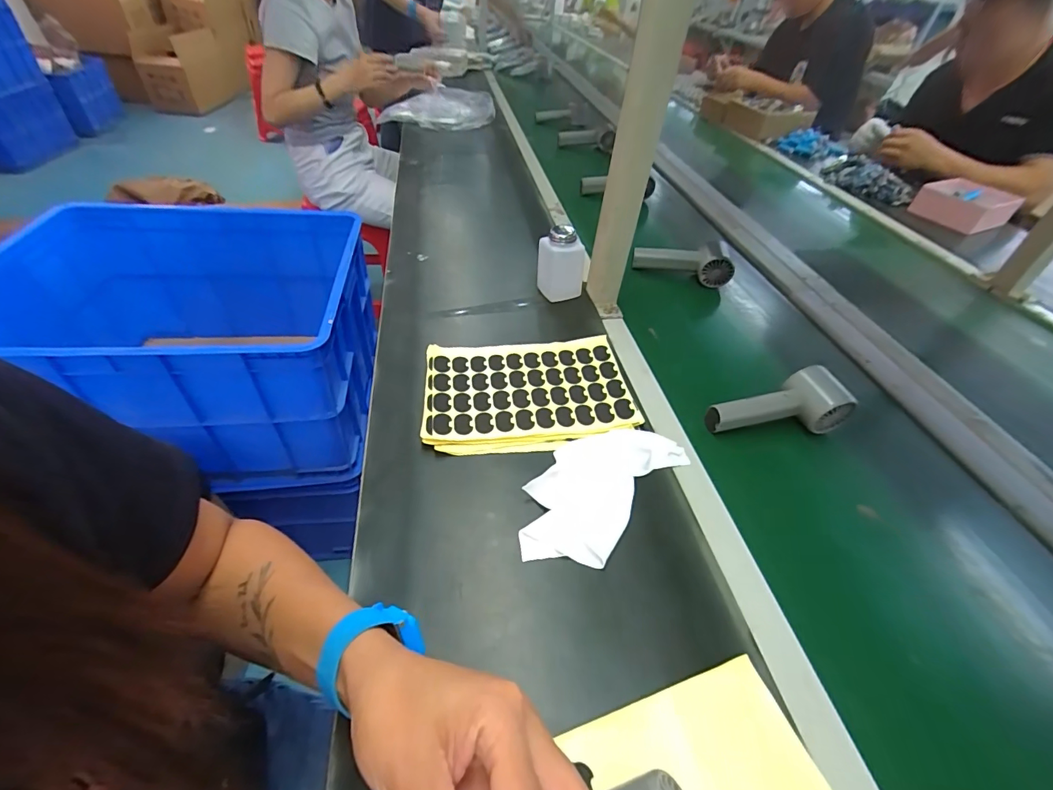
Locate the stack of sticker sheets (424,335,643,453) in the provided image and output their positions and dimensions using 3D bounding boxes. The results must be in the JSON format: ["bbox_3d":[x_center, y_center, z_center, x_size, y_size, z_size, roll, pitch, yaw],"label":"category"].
[{"bbox_3d":[0.000,-0.006,0.512,0.226,0.012,0.158,-4,46,-7],"label":"stack of sticker sheets"}]

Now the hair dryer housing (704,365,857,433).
[{"bbox_3d":[0.273,0.019,0.485,0.148,0.050,0.057,-12,48,-18],"label":"hair dryer housing"}]

